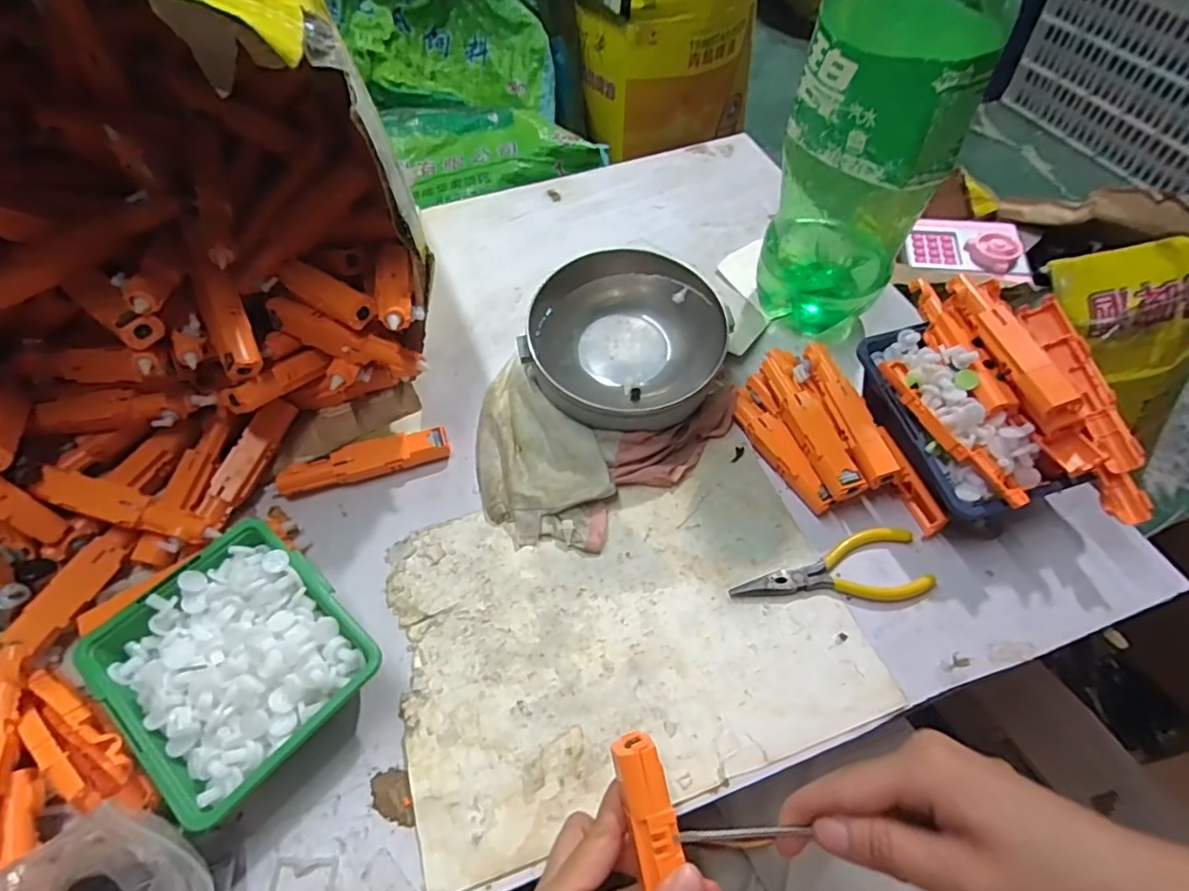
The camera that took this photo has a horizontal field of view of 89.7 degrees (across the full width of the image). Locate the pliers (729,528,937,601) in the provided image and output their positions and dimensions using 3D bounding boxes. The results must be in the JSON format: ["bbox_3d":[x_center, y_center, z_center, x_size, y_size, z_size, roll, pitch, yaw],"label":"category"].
[{"bbox_3d":[0.154,0.085,0.392,0.128,0.008,0.047,-11,55,-4],"label":"pliers"}]

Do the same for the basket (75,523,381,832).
[{"bbox_3d":[-0.193,0.124,0.338,0.120,0.060,0.110,36,65,25],"label":"basket"}]

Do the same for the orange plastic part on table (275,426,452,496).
[{"bbox_3d":[-0.169,0.013,0.443,0.121,0.021,0.027,-15,55,-6],"label":"orange plastic part on table"}]

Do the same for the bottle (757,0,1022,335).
[{"bbox_3d":[0.188,-0.213,0.410,0.107,0.313,0.090,20,59,17],"label":"bottle"}]

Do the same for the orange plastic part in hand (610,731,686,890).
[{"bbox_3d":[0.031,0.191,0.263,0.021,0.016,0.116,-12,79,-7],"label":"orange plastic part in hand"}]

